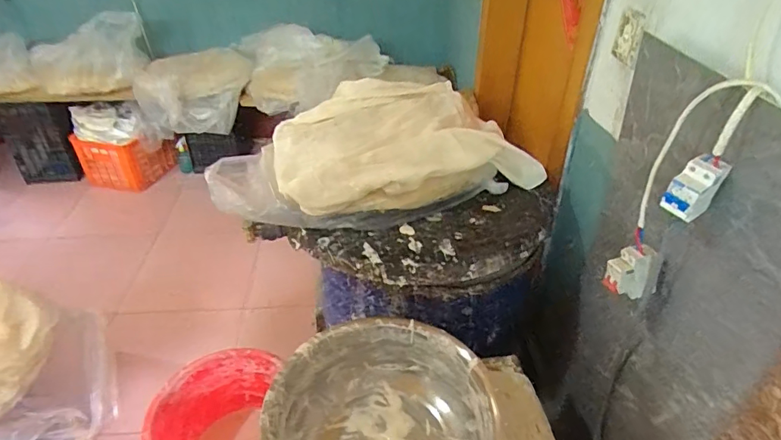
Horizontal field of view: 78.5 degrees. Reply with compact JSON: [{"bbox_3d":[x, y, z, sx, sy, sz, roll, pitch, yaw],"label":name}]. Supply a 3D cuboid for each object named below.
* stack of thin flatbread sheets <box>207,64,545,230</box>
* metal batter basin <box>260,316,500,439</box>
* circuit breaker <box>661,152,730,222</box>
[{"bbox_3d":[-0.074,-0.162,1.175,0.707,0.168,0.479,-14,38,-18],"label":"stack of thin flatbread sheets"},{"bbox_3d":[-0.011,0.368,0.830,0.382,0.156,0.373,-1,36,0],"label":"metal batter basin"},{"bbox_3d":[0.386,-0.039,0.610,0.058,0.077,0.045,-20,40,-24],"label":"circuit breaker"}]

